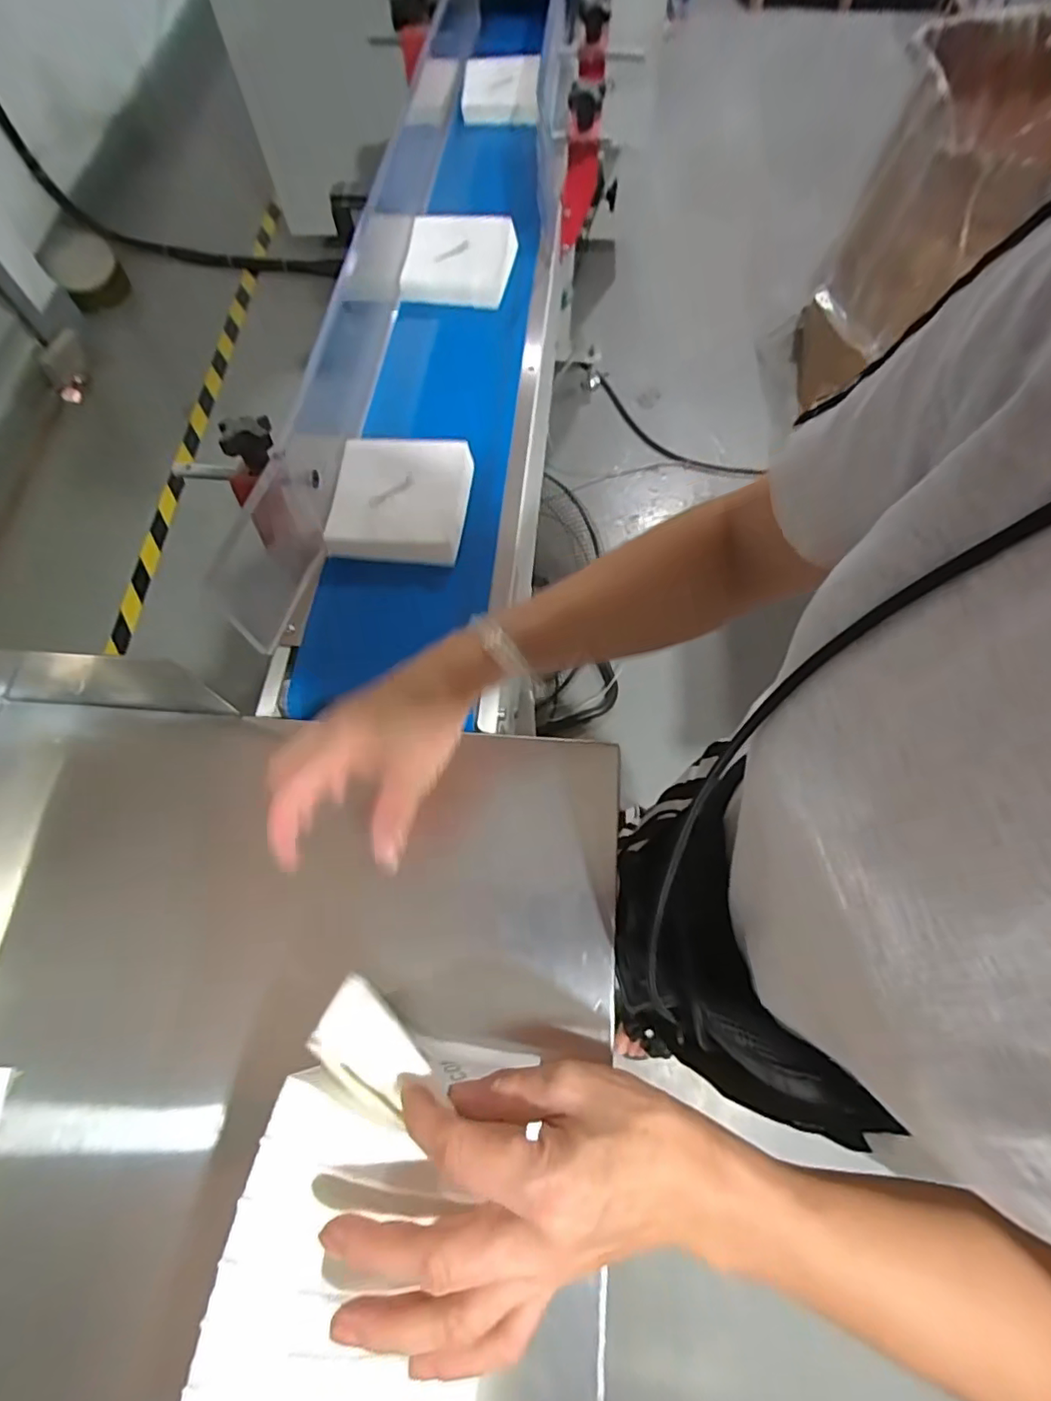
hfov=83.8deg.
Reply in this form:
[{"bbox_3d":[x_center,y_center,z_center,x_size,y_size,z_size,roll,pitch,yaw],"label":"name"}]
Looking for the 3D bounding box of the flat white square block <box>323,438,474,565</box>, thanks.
[{"bbox_3d":[-0.112,-0.188,0.537,0.117,0.032,0.120,5,67,4],"label":"flat white square block"}]

